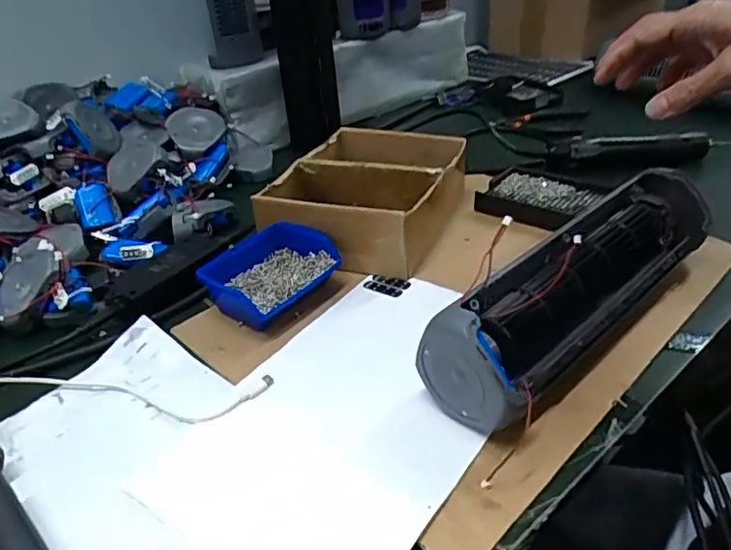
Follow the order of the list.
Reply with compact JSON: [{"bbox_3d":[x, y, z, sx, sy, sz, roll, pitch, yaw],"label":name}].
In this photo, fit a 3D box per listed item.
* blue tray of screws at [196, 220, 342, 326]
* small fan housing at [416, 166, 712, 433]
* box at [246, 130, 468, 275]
[{"bbox_3d":[-0.089,0.000,0.530,0.087,0.047,0.119,18,40,32],"label":"blue tray of screws"},{"bbox_3d":[0.175,0.007,0.452,0.312,0.081,0.069,-29,40,-32],"label":"small fan housing"},{"bbox_3d":[0.004,-0.093,0.642,0.172,0.069,0.231,10,36,23],"label":"box"}]

